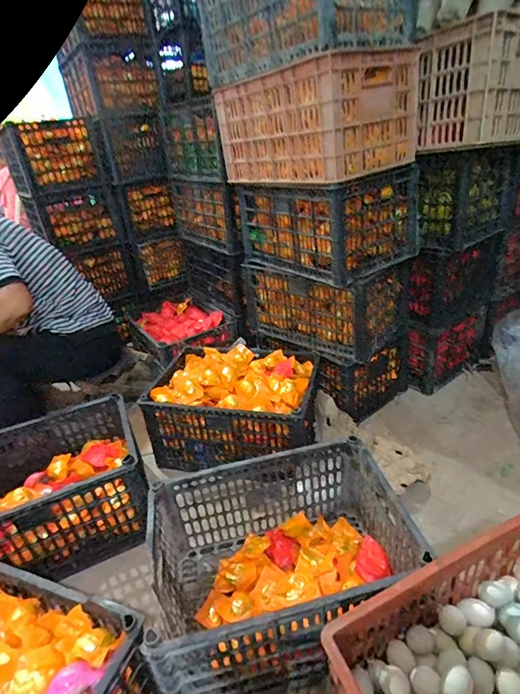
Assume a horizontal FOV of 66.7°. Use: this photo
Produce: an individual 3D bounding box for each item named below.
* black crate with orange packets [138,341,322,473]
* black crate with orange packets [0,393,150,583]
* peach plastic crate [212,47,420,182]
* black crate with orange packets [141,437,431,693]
[{"bbox_3d":[-0.066,0.177,1.144,0.446,0.227,0.330,2,29,15],"label":"black crate with orange packets"},{"bbox_3d":[-0.522,0.354,0.946,0.454,0.230,0.335,-16,30,-18],"label":"black crate with orange packets"},{"bbox_3d":[0.136,-0.591,1.049,0.316,0.239,0.473,-22,32,-27],"label":"peach plastic crate"},{"bbox_3d":[0.035,0.391,0.734,0.428,0.224,0.307,-11,28,-9],"label":"black crate with orange packets"}]

